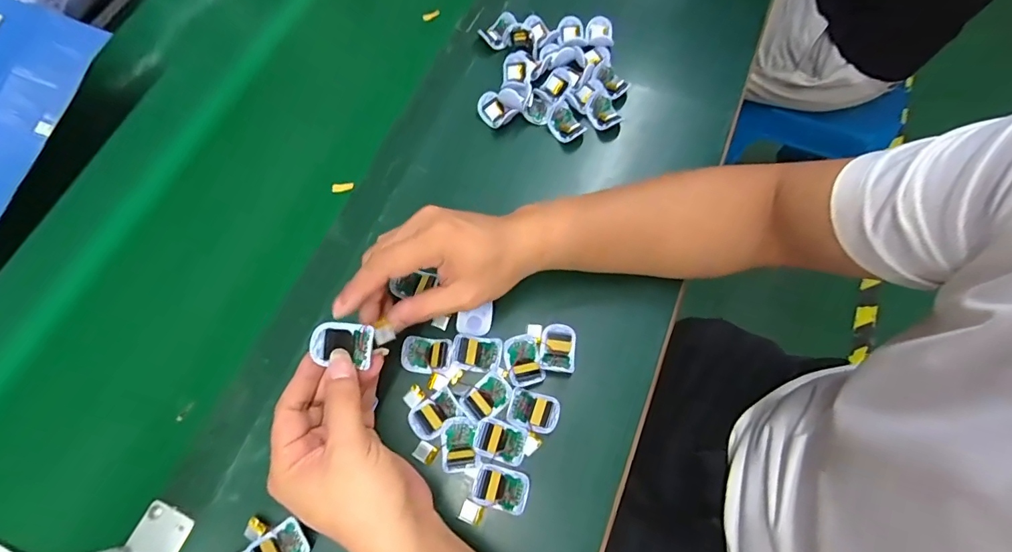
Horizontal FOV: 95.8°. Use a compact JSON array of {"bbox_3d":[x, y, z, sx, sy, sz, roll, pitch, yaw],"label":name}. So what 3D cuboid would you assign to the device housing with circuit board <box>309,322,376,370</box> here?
[{"bbox_3d":[-0.111,0.046,0.316,0.042,0.012,0.028,7,70,2],"label":"device housing with circuit board"}]

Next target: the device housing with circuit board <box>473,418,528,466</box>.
[{"bbox_3d":[-0.005,0.134,0.373,0.041,0.008,0.029,16,71,6],"label":"device housing with circuit board"}]

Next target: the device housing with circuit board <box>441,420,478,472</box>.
[{"bbox_3d":[-0.038,0.135,0.366,0.028,0.011,0.038,-1,70,0],"label":"device housing with circuit board"}]

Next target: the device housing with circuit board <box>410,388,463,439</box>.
[{"bbox_3d":[-0.059,0.112,0.377,0.040,0.009,0.030,-35,73,-12],"label":"device housing with circuit board"}]

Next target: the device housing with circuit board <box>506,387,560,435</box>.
[{"bbox_3d":[0.023,0.112,0.381,0.041,0.014,0.031,15,70,5],"label":"device housing with circuit board"}]

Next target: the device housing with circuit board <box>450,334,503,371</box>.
[{"bbox_3d":[-0.025,0.065,0.398,0.042,0.011,0.028,11,70,4],"label":"device housing with circuit board"}]

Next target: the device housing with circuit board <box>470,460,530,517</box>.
[{"bbox_3d":[-0.004,0.168,0.362,0.043,0.014,0.030,16,71,6],"label":"device housing with circuit board"}]

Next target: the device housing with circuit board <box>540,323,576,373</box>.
[{"bbox_3d":[0.045,0.062,0.397,0.030,0.014,0.042,8,70,3],"label":"device housing with circuit board"}]

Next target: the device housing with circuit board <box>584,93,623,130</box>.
[{"bbox_3d":[0.105,-0.175,0.491,0.031,0.015,0.038,-38,74,-13],"label":"device housing with circuit board"}]

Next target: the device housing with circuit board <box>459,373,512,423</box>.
[{"bbox_3d":[-0.016,0.102,0.383,0.039,0.013,0.028,-41,75,-14],"label":"device housing with circuit board"}]

